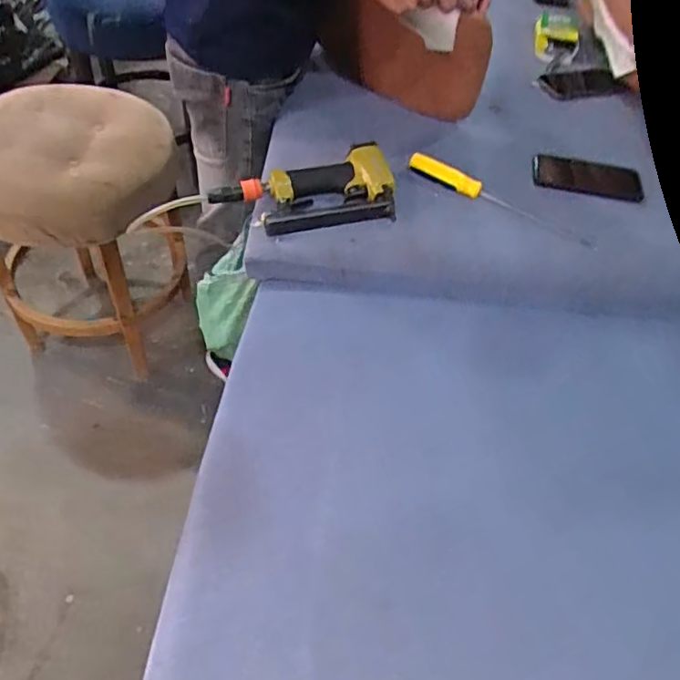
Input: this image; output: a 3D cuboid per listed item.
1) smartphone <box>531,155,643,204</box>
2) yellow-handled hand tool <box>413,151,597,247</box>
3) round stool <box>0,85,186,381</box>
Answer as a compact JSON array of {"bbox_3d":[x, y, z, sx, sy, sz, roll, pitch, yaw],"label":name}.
[{"bbox_3d":[0.376,-0.249,0.917,0.162,0.010,0.076,7,50,0],"label":"smartphone"},{"bbox_3d":[0.225,-0.202,0.851,0.283,0.028,0.038,26,53,15],"label":"yellow-handled hand tool"},{"bbox_3d":[-0.582,-0.214,1.395,0.421,0.598,0.408,3,50,-3],"label":"round stool"}]

